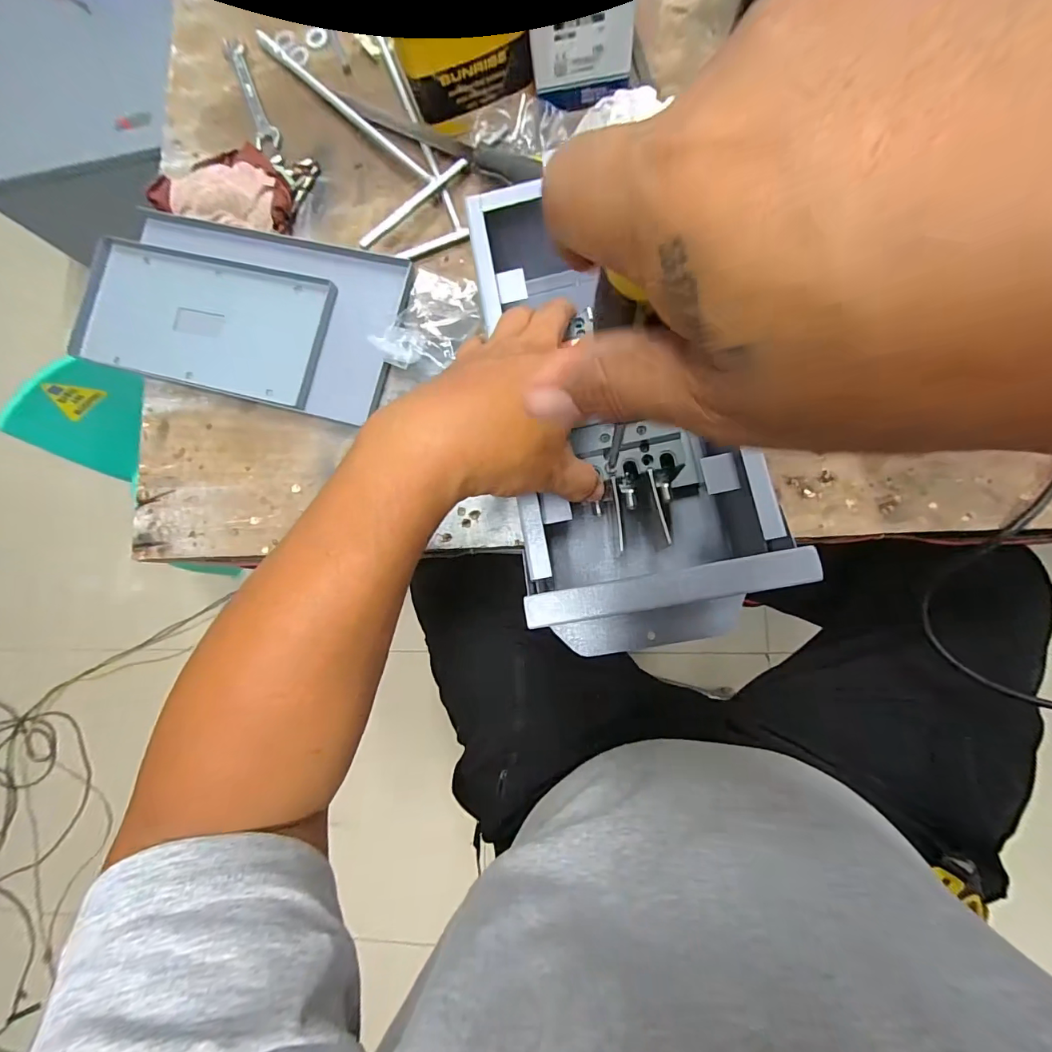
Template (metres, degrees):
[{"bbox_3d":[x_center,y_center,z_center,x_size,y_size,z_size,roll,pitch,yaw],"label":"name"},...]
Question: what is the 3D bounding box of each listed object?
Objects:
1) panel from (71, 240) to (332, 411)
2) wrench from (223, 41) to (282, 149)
[{"bbox_3d":[-0.308,-0.196,0.442,0.246,0.016,0.123,14,84,11],"label":"panel"},{"bbox_3d":[-0.286,-0.451,0.482,0.024,0.009,0.144,-22,78,5],"label":"wrench"}]

